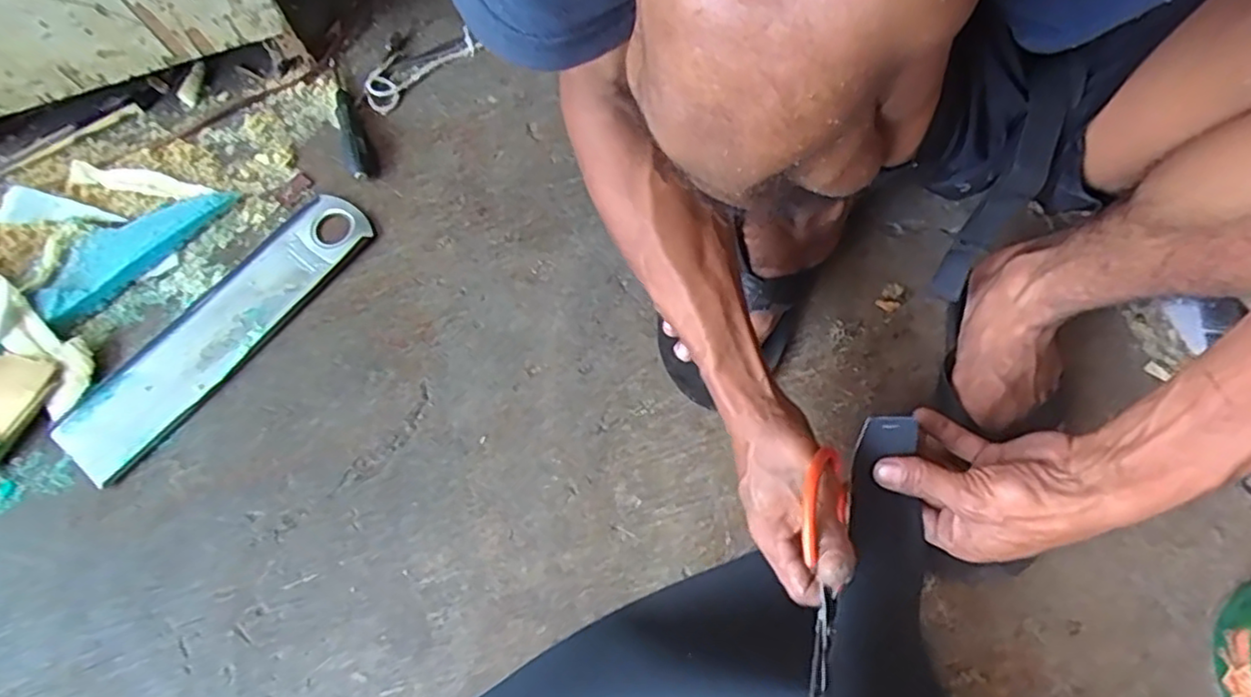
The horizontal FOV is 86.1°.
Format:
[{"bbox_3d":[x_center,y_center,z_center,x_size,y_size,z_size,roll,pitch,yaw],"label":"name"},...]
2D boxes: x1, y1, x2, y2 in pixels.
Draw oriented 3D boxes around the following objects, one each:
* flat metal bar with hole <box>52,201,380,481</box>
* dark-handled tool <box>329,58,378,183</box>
[{"bbox_3d":[-0.356,-0.018,0.594,0.082,0.012,0.304,40,77,13],"label":"flat metal bar with hole"},{"bbox_3d":[-0.270,-0.220,0.651,0.023,0.018,0.142,-23,71,-8],"label":"dark-handled tool"}]

